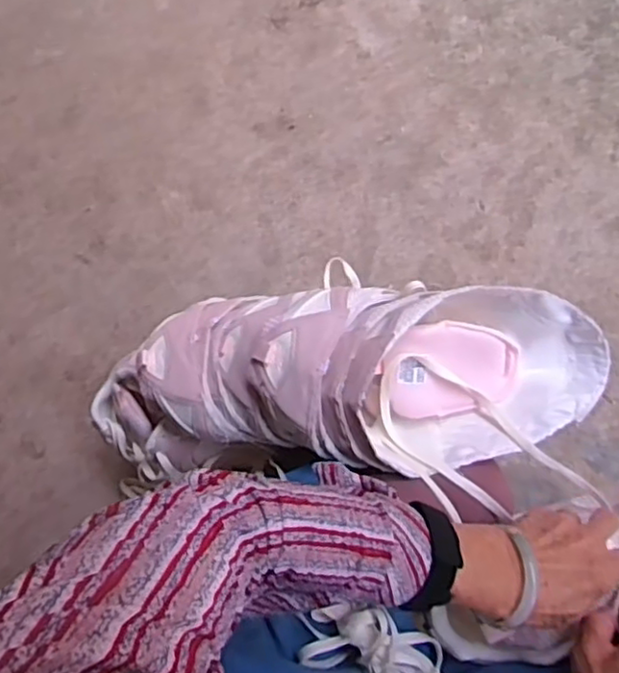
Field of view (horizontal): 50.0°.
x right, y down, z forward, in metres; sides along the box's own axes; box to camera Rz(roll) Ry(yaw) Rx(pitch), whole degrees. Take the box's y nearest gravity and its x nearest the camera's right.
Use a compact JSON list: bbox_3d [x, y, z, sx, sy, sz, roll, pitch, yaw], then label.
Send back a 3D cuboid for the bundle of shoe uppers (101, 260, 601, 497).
[{"bbox_3d":[-0.008,0.037,0.602,0.503,0.150,0.170,-5,73,22],"label":"bundle of shoe uppers"}]

